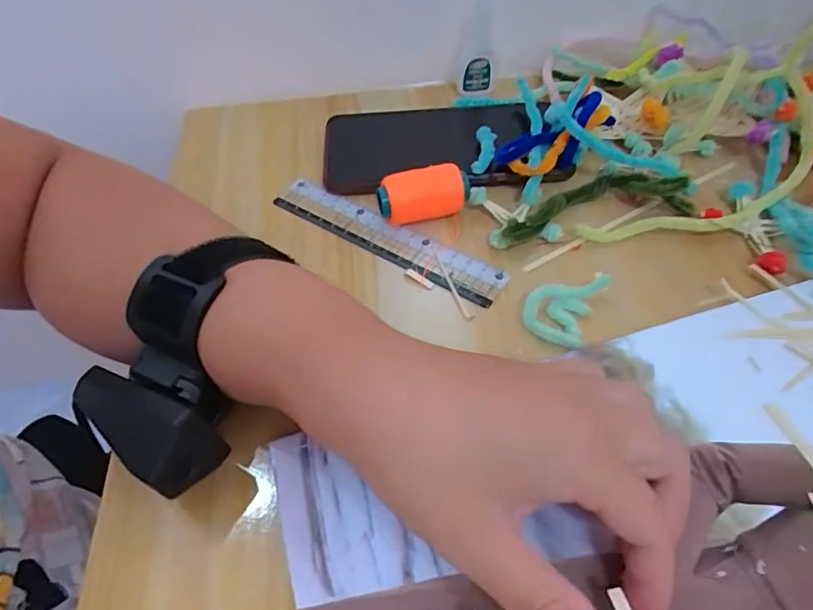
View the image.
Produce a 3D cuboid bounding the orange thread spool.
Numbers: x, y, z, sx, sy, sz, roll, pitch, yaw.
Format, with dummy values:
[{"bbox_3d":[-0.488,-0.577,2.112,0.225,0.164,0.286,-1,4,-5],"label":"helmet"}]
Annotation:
[{"bbox_3d":[0.012,-0.065,0.317,0.057,0.029,0.023,-8,53,-3],"label":"orange thread spool"}]

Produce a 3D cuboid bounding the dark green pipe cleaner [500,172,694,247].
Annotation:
[{"bbox_3d":[0.111,-0.065,0.314,0.115,0.025,0.041,-8,53,-2],"label":"dark green pipe cleaner"}]

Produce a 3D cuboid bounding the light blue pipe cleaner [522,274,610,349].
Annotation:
[{"bbox_3d":[0.083,0.001,0.278,0.034,0.016,0.047,23,57,19],"label":"light blue pipe cleaner"}]

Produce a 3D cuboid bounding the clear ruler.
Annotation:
[{"bbox_3d":[-0.013,-0.042,0.317,0.155,0.004,0.028,27,60,19],"label":"clear ruler"}]

